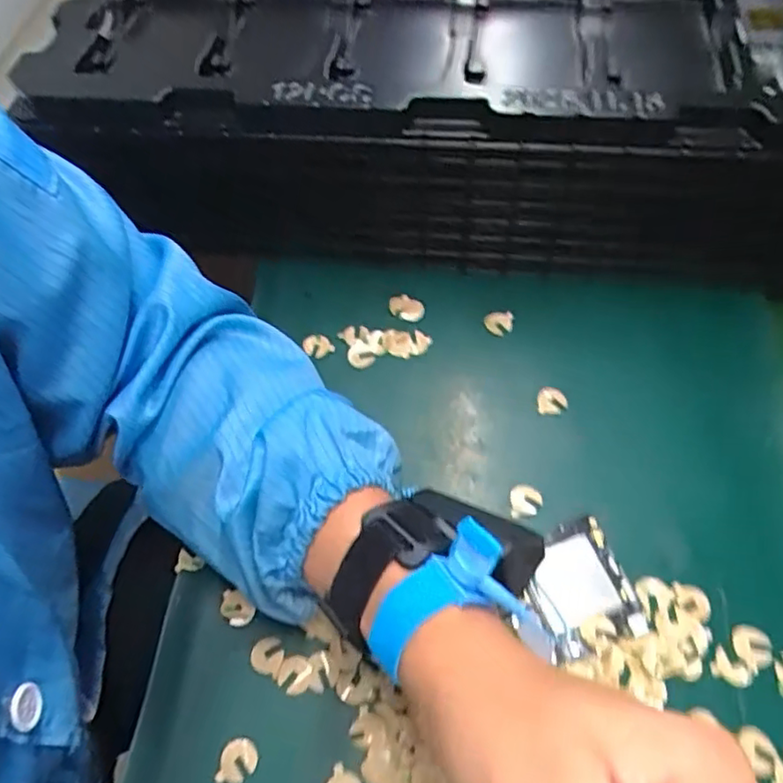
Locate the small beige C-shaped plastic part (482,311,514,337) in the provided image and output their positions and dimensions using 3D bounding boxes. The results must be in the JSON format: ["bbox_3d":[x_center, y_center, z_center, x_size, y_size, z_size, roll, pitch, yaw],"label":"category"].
[{"bbox_3d":[0.071,-0.045,0.431,0.019,0.011,0.012,5,60,6],"label":"small beige C-shaped plastic part"}]

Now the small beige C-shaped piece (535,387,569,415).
[{"bbox_3d":[0.099,0.006,0.399,0.018,0.007,0.016,8,60,8],"label":"small beige C-shaped piece"}]

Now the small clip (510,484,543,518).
[{"bbox_3d":[0.077,0.062,0.368,0.017,0.004,0.018,-2,60,2],"label":"small clip"}]

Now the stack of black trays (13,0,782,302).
[{"bbox_3d":[0.057,-0.203,0.432,0.482,0.175,0.213,6,60,6],"label":"stack of black trays"}]

